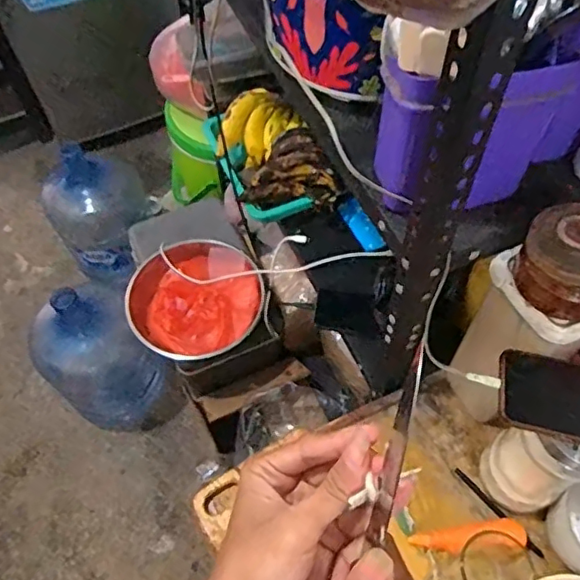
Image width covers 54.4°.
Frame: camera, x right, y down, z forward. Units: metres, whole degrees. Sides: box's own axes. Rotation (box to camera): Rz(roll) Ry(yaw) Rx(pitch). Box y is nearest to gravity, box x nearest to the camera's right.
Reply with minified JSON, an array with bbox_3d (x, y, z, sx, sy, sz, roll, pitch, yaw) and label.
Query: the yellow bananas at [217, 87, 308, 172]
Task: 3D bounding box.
[{"bbox_3d":[-0.061,-0.299,1.035,0.095,0.079,0.165,35,66,20],"label":"yellow bananas"}]

